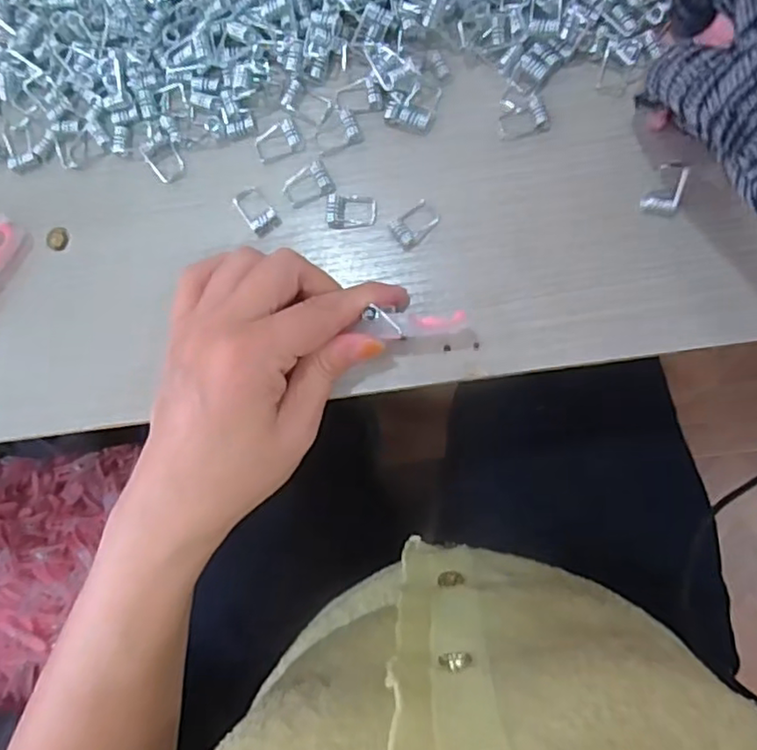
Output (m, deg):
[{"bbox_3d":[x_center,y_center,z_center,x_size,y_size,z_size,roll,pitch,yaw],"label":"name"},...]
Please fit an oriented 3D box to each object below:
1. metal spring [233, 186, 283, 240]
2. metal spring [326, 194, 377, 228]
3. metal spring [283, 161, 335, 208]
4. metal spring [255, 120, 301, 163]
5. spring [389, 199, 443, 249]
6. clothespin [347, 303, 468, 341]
[{"bbox_3d":[-0.059,-0.079,0.301,0.014,0.007,0.025,-39,84,1],"label":"metal spring"},{"bbox_3d":[-0.013,-0.078,0.298,0.024,0.004,0.016,2,86,5],"label":"metal spring"},{"bbox_3d":[-0.034,-0.091,0.300,0.022,0.004,0.017,-31,84,2],"label":"metal spring"},{"bbox_3d":[-0.049,-0.112,0.302,0.022,0.004,0.015,-34,84,2],"label":"metal spring"},{"bbox_3d":[0.017,-0.072,0.296,0.022,0.004,0.015,-42,84,1],"label":"spring"},{"bbox_3d":[0.015,-0.022,0.275,0.046,0.007,0.012,-2,90,-4],"label":"clothespin"}]

